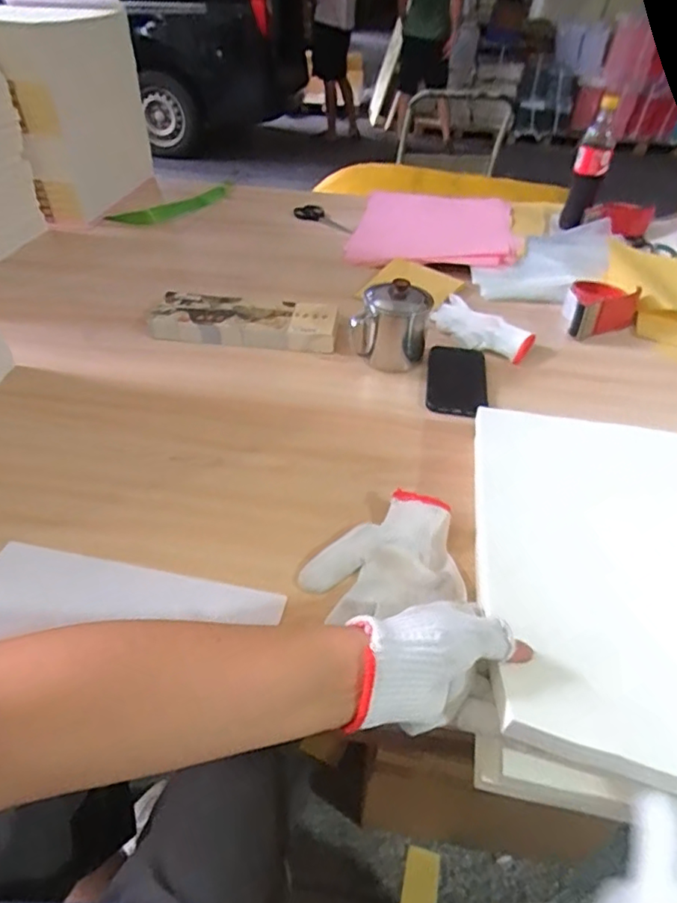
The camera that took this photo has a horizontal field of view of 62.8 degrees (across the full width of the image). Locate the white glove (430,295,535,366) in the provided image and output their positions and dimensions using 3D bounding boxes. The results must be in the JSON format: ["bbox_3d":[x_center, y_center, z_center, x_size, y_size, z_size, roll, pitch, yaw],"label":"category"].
[{"bbox_3d":[0.204,-0.186,0.835,0.090,0.028,0.178,-22,47,-26],"label":"white glove"}]

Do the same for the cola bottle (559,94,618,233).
[{"bbox_3d":[0.494,-0.557,1.084,0.063,0.209,0.071,19,43,17],"label":"cola bottle"}]

